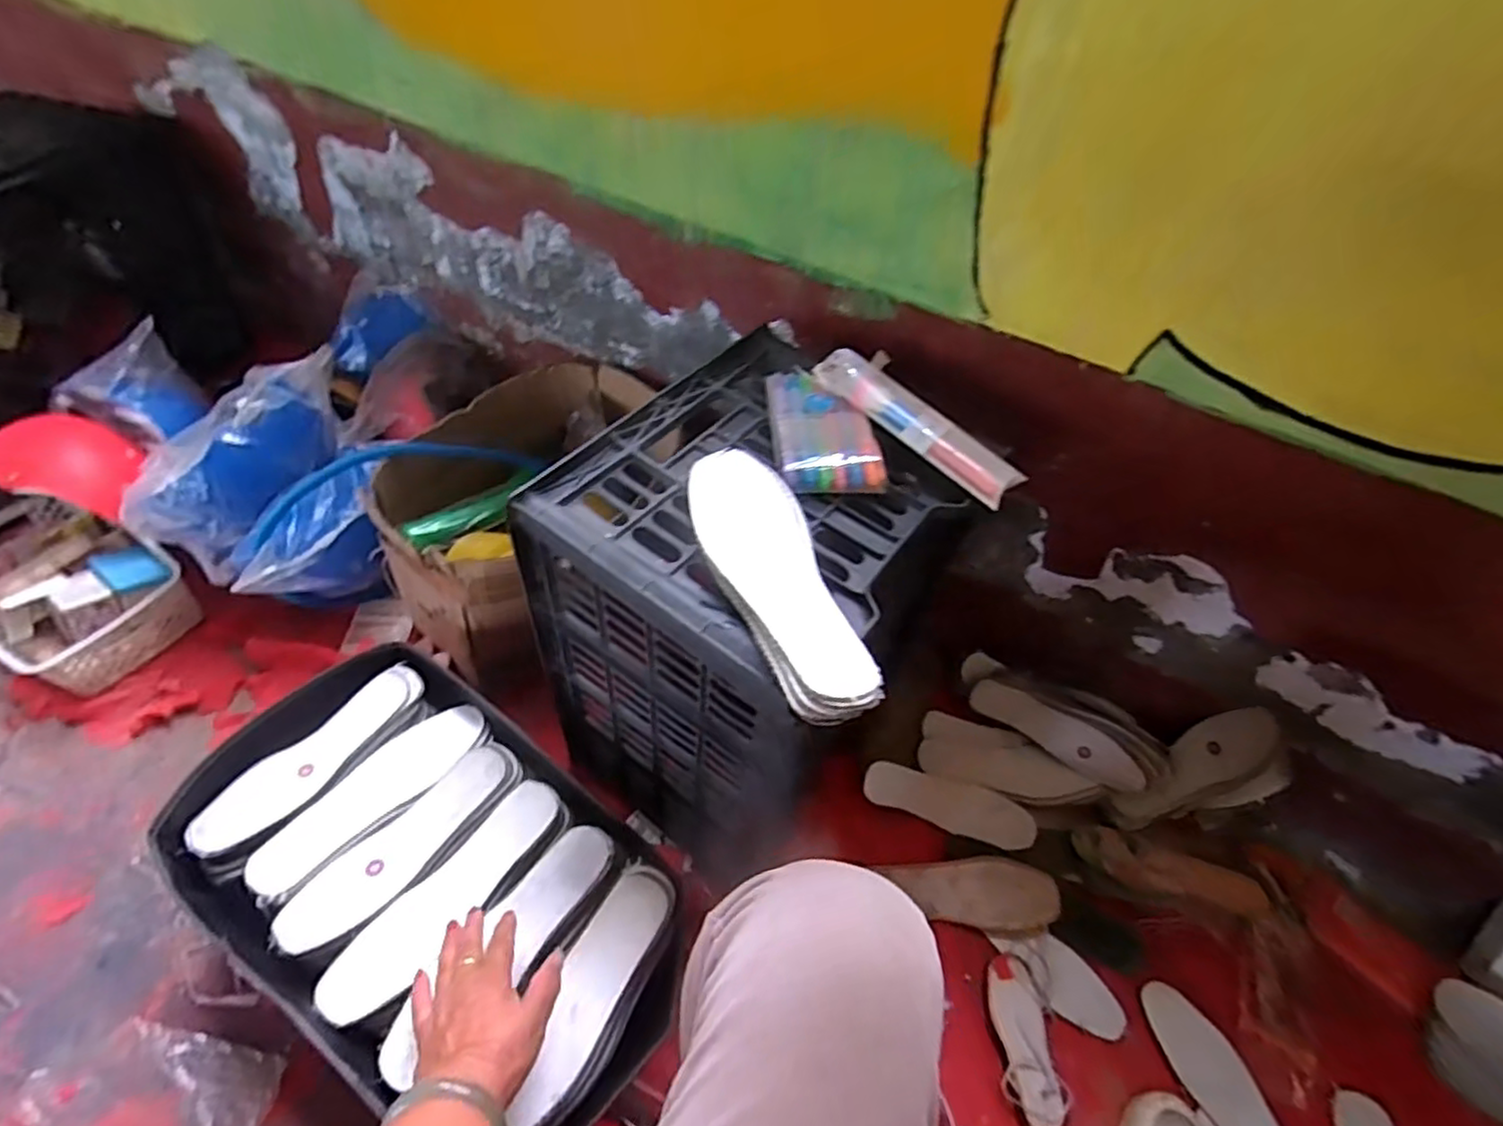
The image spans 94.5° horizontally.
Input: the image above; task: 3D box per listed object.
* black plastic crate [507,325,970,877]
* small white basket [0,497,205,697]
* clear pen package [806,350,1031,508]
[{"bbox_3d":[-0.003,0.067,0.724,0.269,0.430,0.324,31,53,18],"label":"black plastic crate"},{"bbox_3d":[-0.908,0.028,0.908,0.299,0.100,0.196,25,53,13],"label":"small white basket"},{"bbox_3d":[0.137,-0.120,0.591,0.196,0.025,0.040,36,55,22],"label":"clear pen package"}]

